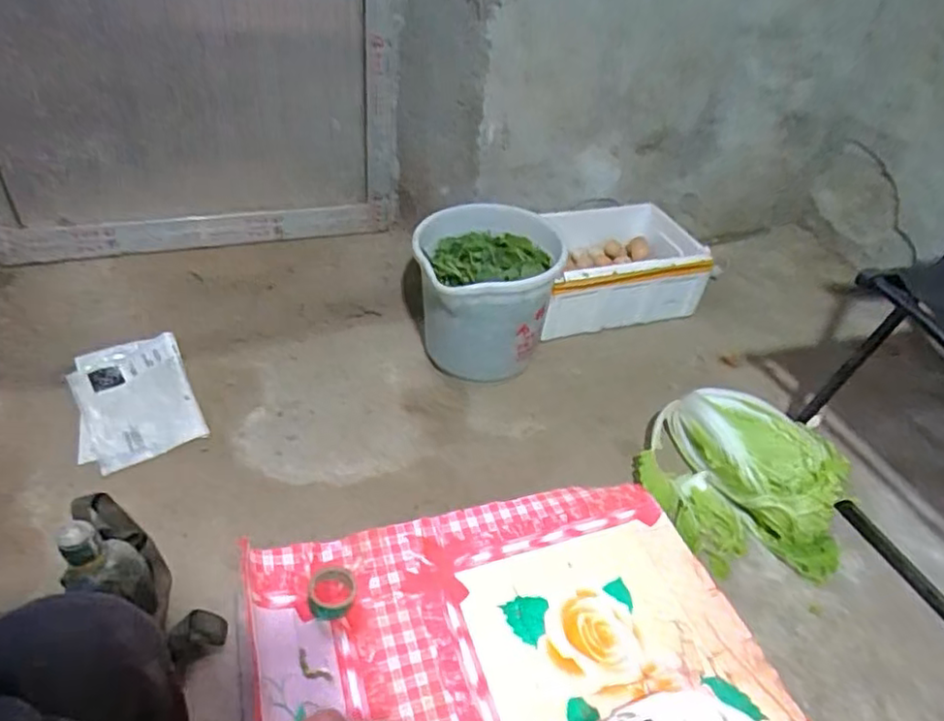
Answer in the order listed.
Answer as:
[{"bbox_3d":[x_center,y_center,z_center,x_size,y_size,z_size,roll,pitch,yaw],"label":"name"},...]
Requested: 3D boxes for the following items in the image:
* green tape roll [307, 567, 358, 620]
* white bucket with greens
[{"bbox_3d":[-0.111,0.184,0.507,0.038,0.011,0.041,3,40,-3],"label":"green tape roll"},{"bbox_3d":[0.022,-0.110,1.162,0.237,0.248,0.226,3,40,-3],"label":"white bucket with greens"}]

